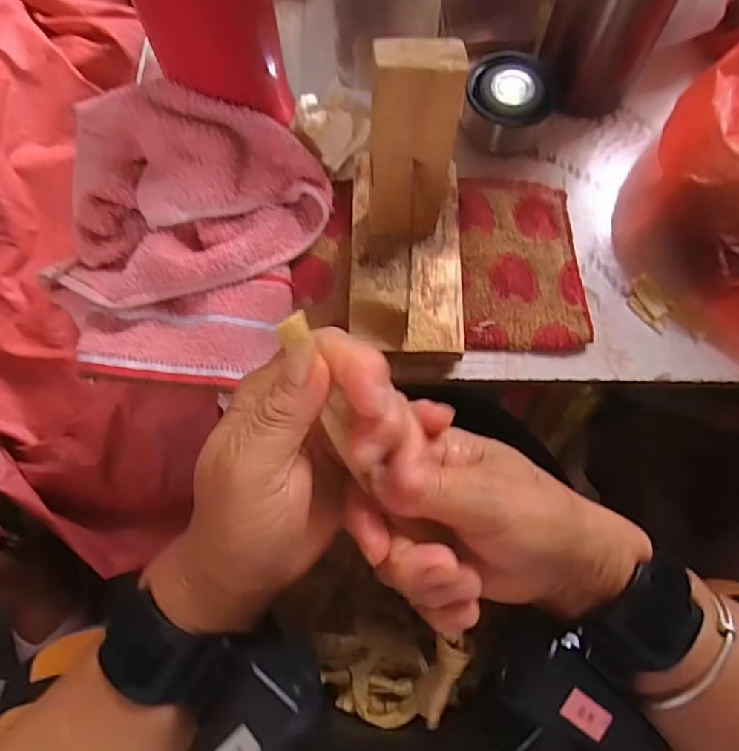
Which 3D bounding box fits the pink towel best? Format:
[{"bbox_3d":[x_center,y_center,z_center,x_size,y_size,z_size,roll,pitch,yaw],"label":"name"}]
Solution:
[{"bbox_3d":[-0.120,-0.088,0.348,0.168,0.039,0.169,7,90,-4],"label":"pink towel"}]

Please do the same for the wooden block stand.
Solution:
[{"bbox_3d":[0.024,-0.087,0.295,0.069,0.134,0.115,1,70,0],"label":"wooden block stand"}]

